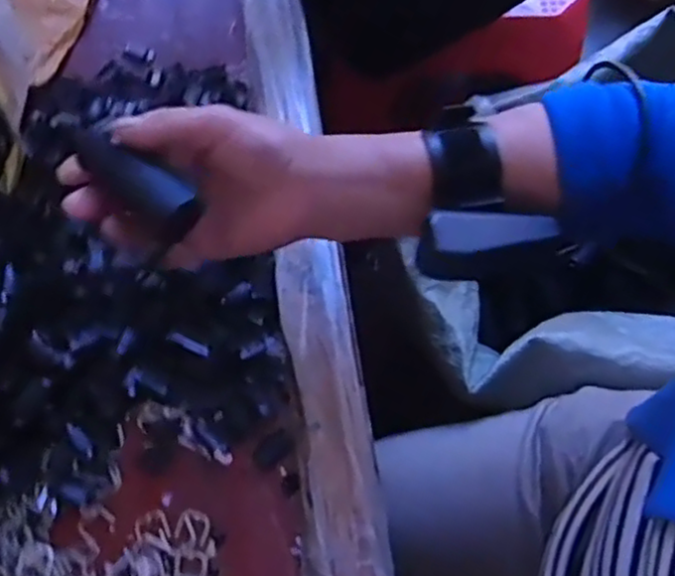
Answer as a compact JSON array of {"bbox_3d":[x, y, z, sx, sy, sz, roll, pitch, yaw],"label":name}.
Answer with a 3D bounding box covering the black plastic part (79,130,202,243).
[{"bbox_3d":[-0.098,-0.051,0.336,0.064,0.024,0.021,34,72,2],"label":"black plastic part"}]

